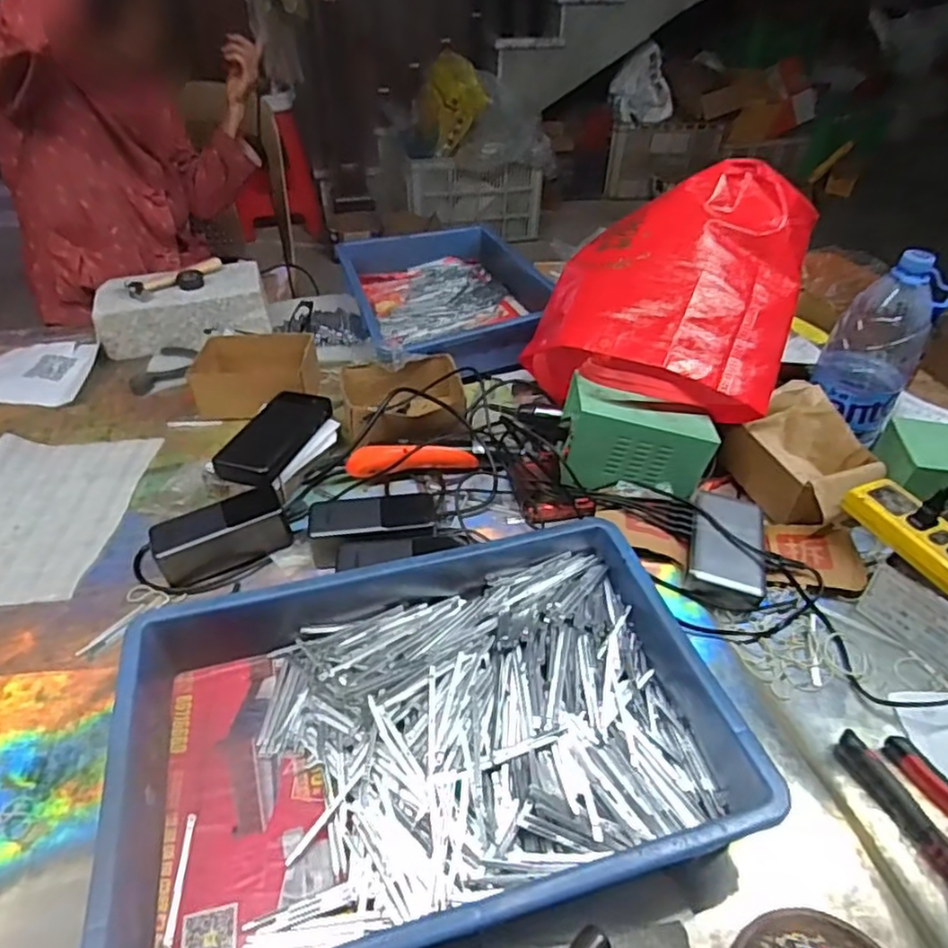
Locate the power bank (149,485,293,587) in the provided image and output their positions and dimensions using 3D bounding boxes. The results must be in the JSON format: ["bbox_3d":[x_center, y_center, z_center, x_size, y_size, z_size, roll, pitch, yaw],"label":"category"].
[{"bbox_3d":[-0.260,0.064,0.675,0.129,0.053,0.059,-19,44,-23],"label":"power bank"}]

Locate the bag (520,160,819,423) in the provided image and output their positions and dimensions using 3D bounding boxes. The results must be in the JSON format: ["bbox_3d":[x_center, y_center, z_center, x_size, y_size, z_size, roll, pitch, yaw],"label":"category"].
[{"bbox_3d":[0.228,-0.218,0.794,0.301,0.189,0.297,18,48,20],"label":"bag"}]

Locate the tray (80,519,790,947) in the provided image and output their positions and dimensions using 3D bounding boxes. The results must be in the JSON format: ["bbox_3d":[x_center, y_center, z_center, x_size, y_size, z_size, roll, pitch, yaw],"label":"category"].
[{"bbox_3d":[-0.038,0.201,0.512,0.435,0.093,0.297,-10,41,-13],"label":"tray"}]

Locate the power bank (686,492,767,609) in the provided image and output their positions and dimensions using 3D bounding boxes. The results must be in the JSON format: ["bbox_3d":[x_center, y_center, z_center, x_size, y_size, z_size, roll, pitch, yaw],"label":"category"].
[{"bbox_3d":[0.267,0.077,0.688,0.074,0.037,0.130,12,41,13],"label":"power bank"}]

